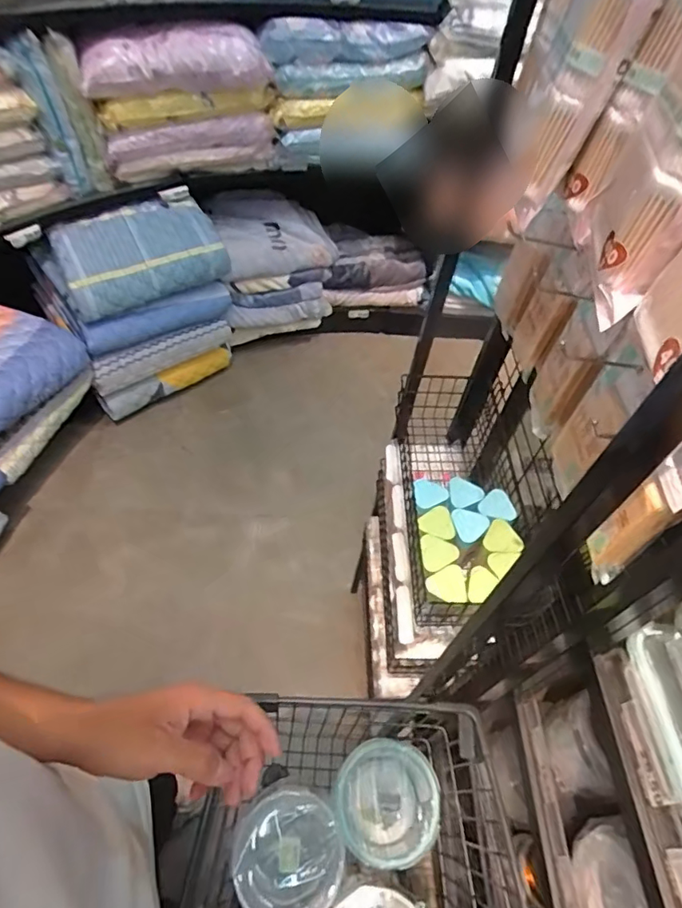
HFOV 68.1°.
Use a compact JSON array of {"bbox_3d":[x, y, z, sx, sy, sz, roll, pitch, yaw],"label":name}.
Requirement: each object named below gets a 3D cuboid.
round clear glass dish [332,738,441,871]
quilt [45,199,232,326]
[{"bbox_3d":[0.073,0.574,0.839,0.160,0.095,0.174,7,51,1],"label":"round clear glass dish"},{"bbox_3d":[-0.606,-0.604,1.549,0.503,0.218,0.215,-26,58,-23],"label":"quilt"}]

